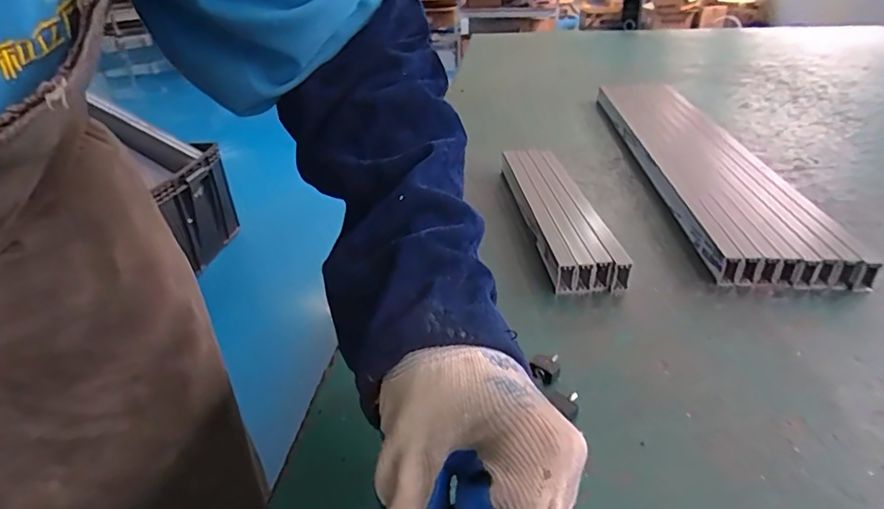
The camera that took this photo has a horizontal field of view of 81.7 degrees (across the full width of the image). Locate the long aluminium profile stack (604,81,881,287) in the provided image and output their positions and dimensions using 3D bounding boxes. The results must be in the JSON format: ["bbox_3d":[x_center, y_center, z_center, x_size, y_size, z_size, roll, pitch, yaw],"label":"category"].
[{"bbox_3d":[0.309,-0.118,0.647,0.121,0.029,0.522,1,32,3],"label":"long aluminium profile stack"}]

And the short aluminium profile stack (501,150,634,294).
[{"bbox_3d":[0.112,-0.047,0.535,0.068,0.034,0.256,-4,32,-5],"label":"short aluminium profile stack"}]

